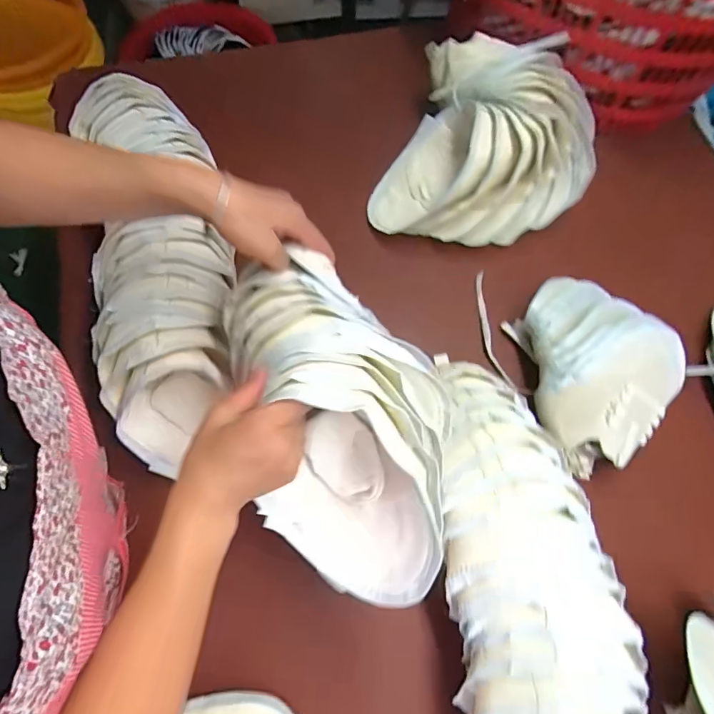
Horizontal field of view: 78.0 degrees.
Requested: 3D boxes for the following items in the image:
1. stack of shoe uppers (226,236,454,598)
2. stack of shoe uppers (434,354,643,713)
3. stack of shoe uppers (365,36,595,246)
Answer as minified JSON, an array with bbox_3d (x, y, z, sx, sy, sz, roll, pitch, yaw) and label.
[{"bbox_3d":[-0.013,0.052,0.415,0.189,0.131,0.330,-14,71,-6],"label":"stack of shoe uppers"},{"bbox_3d":[0.187,0.271,0.496,0.170,0.151,0.581,-2,70,-2],"label":"stack of shoe uppers"},{"bbox_3d":[0.210,-0.331,0.717,0.316,0.172,0.295,18,71,5],"label":"stack of shoe uppers"}]

